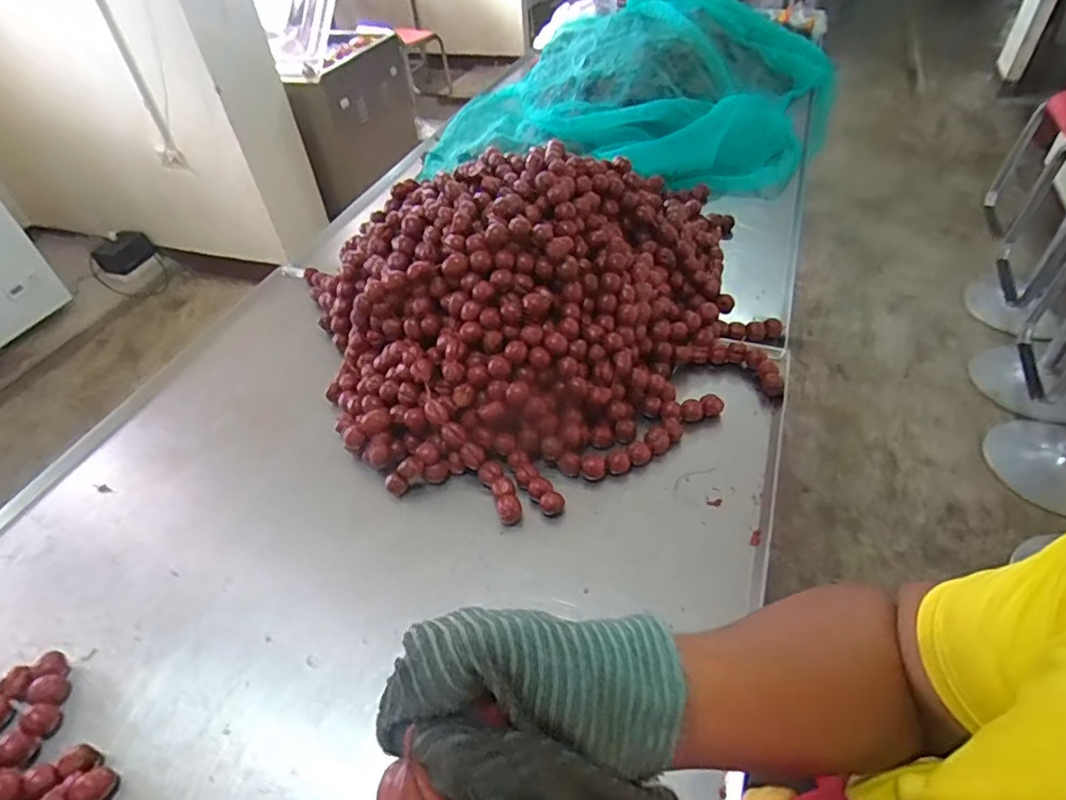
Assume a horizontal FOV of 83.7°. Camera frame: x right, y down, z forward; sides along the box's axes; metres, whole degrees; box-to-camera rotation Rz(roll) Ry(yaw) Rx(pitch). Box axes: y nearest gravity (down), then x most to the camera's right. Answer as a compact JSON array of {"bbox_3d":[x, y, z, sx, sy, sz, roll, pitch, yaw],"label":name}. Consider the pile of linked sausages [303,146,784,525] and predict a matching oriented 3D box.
[{"bbox_3d":[0.065,-0.214,1.040,0.877,0.271,0.694,-18,46,-13],"label":"pile of linked sausages"}]

